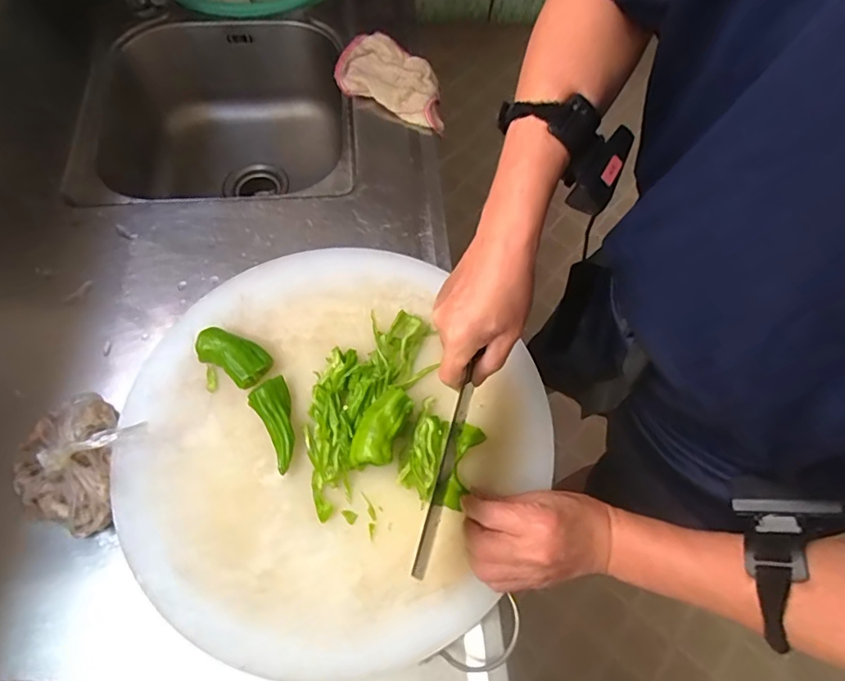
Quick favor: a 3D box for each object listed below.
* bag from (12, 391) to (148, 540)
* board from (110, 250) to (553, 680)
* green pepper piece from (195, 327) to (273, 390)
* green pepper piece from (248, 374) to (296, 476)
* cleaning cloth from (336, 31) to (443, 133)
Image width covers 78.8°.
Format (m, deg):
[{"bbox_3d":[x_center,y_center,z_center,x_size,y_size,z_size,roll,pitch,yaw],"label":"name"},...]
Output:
[{"bbox_3d":[-0.324,0.102,0.462,0.116,0.070,0.112,27,67,9],"label":"bag"},{"bbox_3d":[-0.088,0.086,0.483,0.369,0.034,0.388,0,65,-1],"label":"board"},{"bbox_3d":[-0.189,0.016,0.512,0.072,0.031,0.041,30,67,11],"label":"green pepper piece"},{"bbox_3d":[-0.132,0.076,0.481,0.037,0.025,0.080,-27,69,-14],"label":"green pepper piece"},{"bbox_3d":[-0.035,-0.380,0.741,0.180,0.020,0.126,26,66,9],"label":"cleaning cloth"}]

